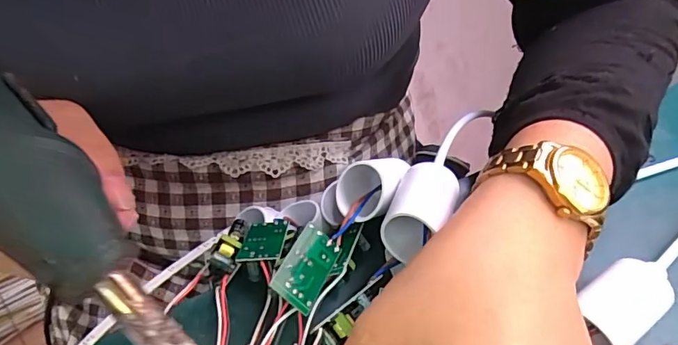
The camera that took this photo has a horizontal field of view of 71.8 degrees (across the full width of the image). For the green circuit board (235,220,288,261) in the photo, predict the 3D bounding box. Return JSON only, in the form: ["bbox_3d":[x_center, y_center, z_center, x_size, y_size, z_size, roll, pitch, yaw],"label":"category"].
[{"bbox_3d":[-0.038,0.033,0.231,0.021,0.006,0.033,-4,24,4],"label":"green circuit board"}]

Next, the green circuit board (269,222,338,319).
[{"bbox_3d":[-0.014,0.041,0.206,0.020,0.006,0.038,41,46,-12],"label":"green circuit board"}]

